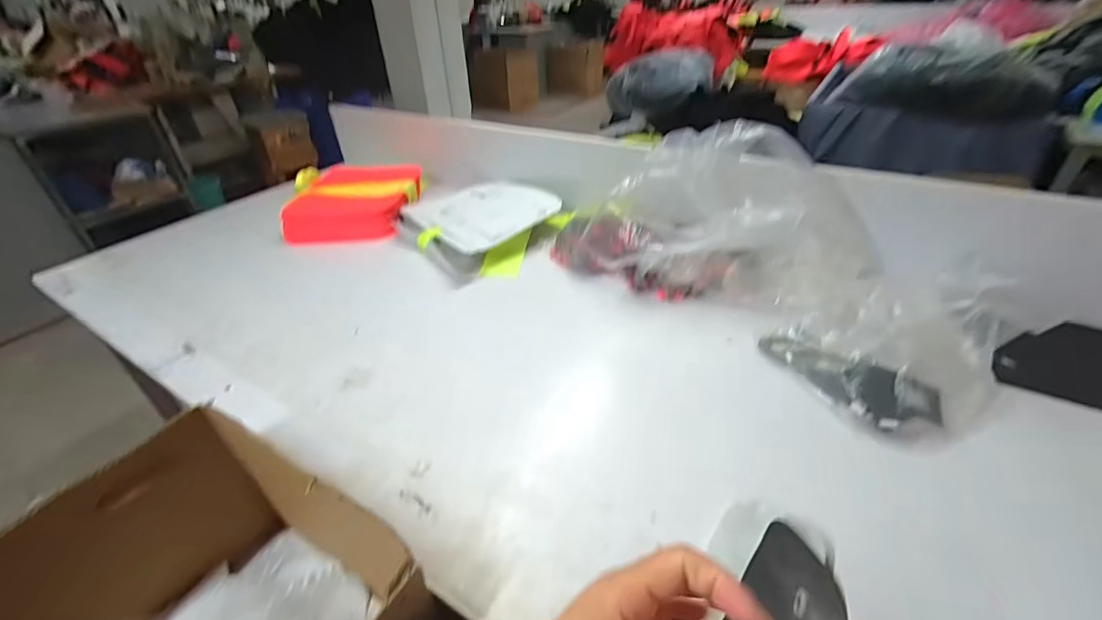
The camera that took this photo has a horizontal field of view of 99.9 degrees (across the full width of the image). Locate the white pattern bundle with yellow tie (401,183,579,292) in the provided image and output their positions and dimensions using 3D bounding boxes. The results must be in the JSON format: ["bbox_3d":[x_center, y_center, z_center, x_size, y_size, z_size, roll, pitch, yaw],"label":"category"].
[{"bbox_3d":[-0.157,-0.212,1.127,0.325,0.071,0.386,-25,41,-26],"label":"white pattern bundle with yellow tie"}]

